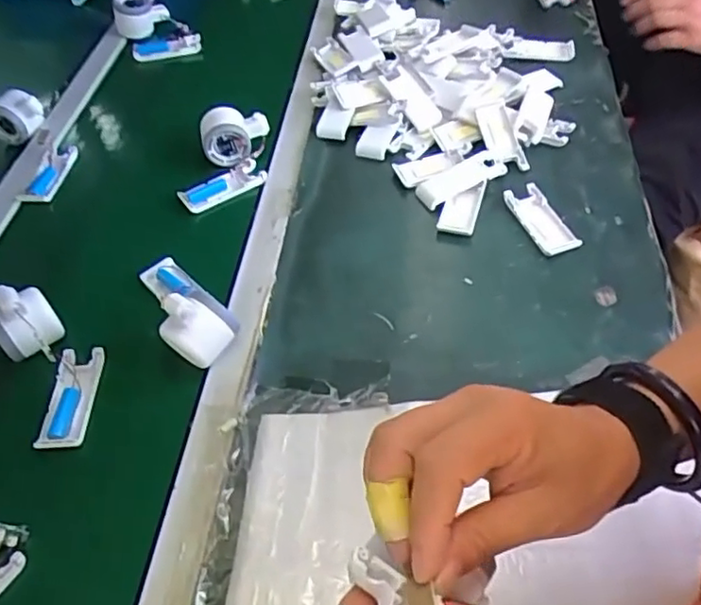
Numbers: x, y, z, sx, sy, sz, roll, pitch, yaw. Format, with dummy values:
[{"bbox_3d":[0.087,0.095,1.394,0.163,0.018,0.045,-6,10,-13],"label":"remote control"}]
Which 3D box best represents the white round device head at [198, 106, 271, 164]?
[{"bbox_3d":[-0.143,-0.208,0.778,0.082,0.060,0.038,-13,51,-6],"label":"white round device head"}]

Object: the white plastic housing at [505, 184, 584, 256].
[{"bbox_3d":[0.212,-0.093,0.696,0.042,0.010,0.101,-18,51,-10],"label":"white plastic housing"}]

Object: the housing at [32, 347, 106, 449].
[{"bbox_3d":[-0.265,0.089,0.591,0.042,0.018,0.104,-3,50,2],"label":"housing"}]

